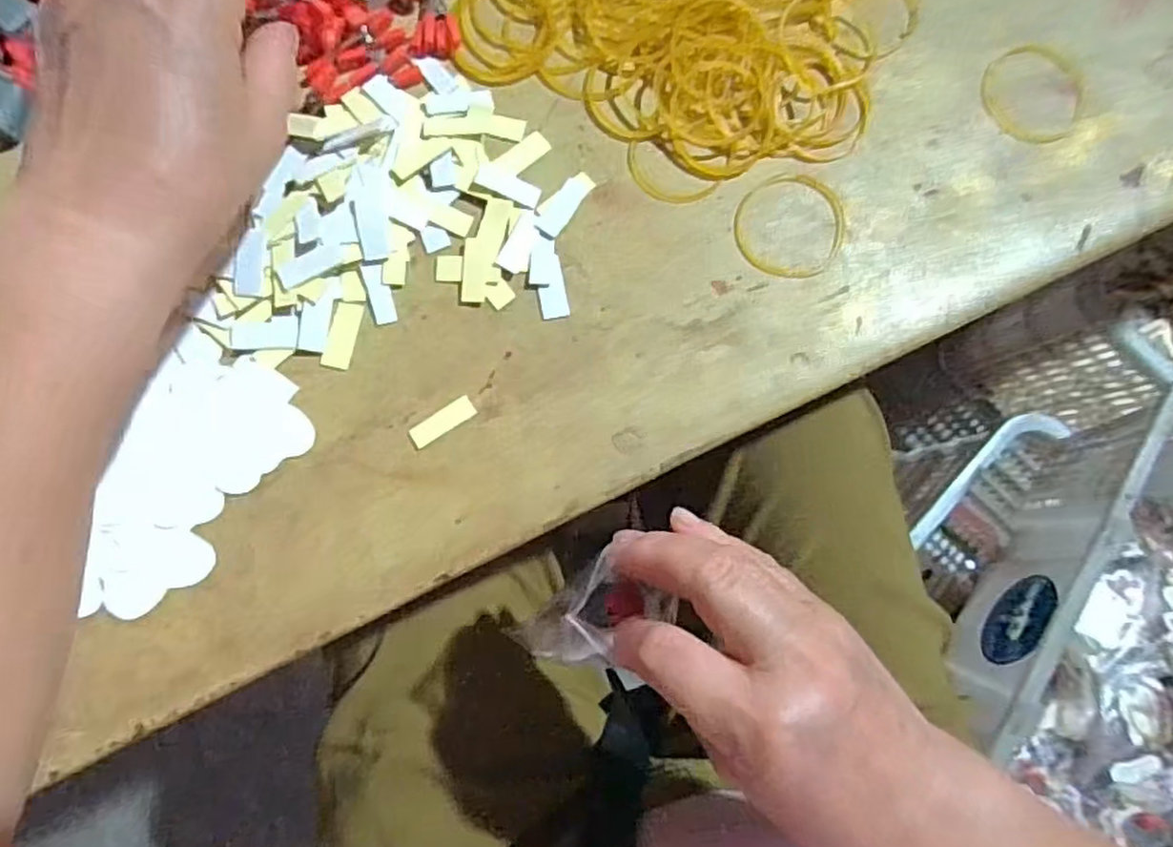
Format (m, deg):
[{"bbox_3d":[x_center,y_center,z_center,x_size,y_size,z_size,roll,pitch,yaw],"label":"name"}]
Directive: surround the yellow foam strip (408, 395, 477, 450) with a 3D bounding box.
[{"bbox_3d":[-0.061,-0.001,0.291,0.029,0.004,0.009,-35,85,-7],"label":"yellow foam strip"}]

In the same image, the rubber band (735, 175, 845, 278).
[{"bbox_3d":[0.092,-0.089,0.308,0.049,0.004,0.048,-9,83,-4],"label":"rubber band"}]

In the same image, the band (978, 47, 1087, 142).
[{"bbox_3d":[0.207,-0.153,0.319,0.046,0.004,0.047,0,82,-3],"label":"band"}]

